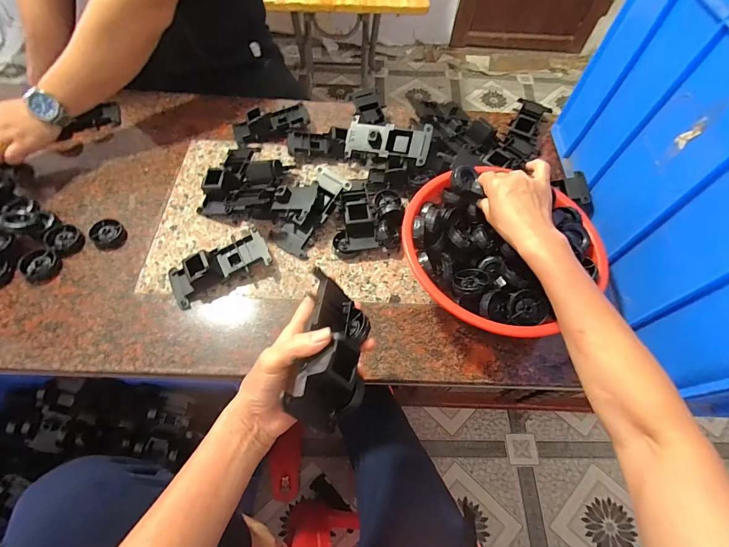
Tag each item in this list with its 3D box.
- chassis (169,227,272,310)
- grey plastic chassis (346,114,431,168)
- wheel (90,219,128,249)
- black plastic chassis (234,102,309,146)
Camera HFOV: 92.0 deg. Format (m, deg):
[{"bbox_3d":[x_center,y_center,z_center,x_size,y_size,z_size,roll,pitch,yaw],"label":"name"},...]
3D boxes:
[{"bbox_3d":[-0.218,-0.014,0.525,0.144,0.049,0.070,-24,64,-16],"label":"chassis"},{"bbox_3d":[0.042,-0.234,0.626,0.150,0.033,0.069,12,91,15],"label":"grey plastic chassis"},{"bbox_3d":[-0.406,-0.064,0.560,0.052,0.018,0.044,31,63,14],"label":"wheel"},{"bbox_3d":[-0.183,-0.301,0.688,0.148,0.041,0.071,-19,63,-14],"label":"black plastic chassis"}]

